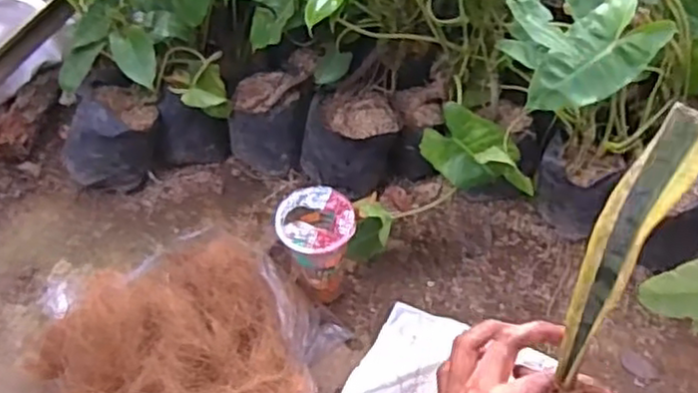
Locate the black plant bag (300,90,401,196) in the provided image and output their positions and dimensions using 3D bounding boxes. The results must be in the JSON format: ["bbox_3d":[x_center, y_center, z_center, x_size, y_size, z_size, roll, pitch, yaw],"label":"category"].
[{"bbox_3d":[-0.001,-0.079,0.994,0.124,0.110,0.110,-37,61,-18],"label":"black plant bag"}]

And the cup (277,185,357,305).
[{"bbox_3d":[-0.036,0.060,0.869,0.090,0.135,0.089,-2,56,3],"label":"cup"}]

